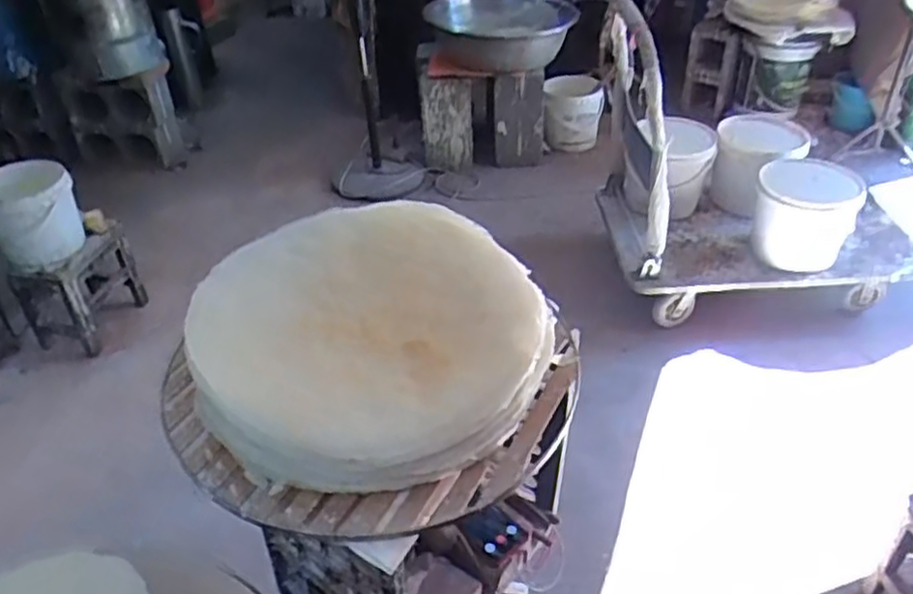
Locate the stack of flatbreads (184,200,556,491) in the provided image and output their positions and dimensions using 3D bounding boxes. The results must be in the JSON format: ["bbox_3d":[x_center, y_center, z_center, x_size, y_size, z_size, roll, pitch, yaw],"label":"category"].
[{"bbox_3d":[-0.091,0.030,0.813,0.375,0.086,0.377,-6,37,-5],"label":"stack of flatbreads"}]

